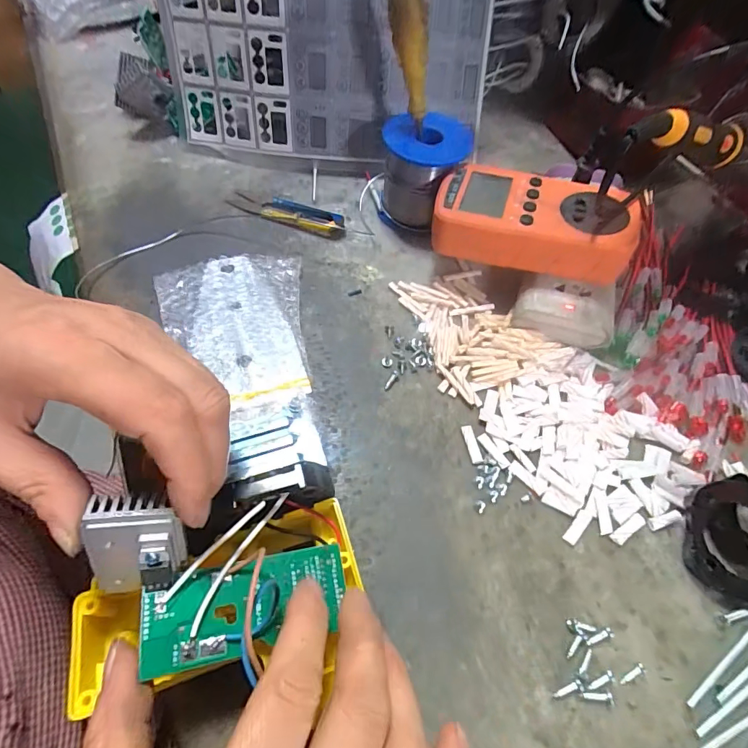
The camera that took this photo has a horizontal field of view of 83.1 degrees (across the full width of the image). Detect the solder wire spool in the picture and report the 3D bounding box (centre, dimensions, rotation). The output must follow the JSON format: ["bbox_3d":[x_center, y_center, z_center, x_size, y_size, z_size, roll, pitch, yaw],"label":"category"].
[{"bbox_3d":[0.037,-0.159,0.330,0.061,0.070,0.067,8,59,1],"label":"solder wire spool"}]

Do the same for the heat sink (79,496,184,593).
[{"bbox_3d":[-0.089,0.068,0.159,0.033,0.047,0.008,5,24,-6],"label":"heat sink"}]

